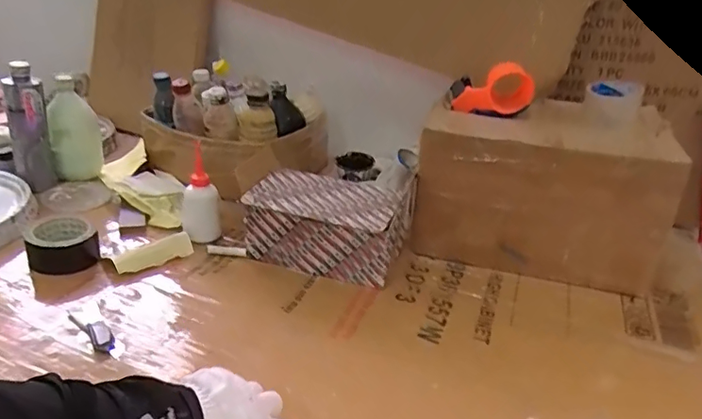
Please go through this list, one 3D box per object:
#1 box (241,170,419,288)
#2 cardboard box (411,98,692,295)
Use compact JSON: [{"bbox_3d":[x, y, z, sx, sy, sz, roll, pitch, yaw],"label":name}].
[{"bbox_3d":[-0.033,0.032,0.858,0.227,0.132,0.165,12,26,15],"label":"box"},{"bbox_3d":[0.310,-0.030,0.899,0.368,0.251,0.228,12,26,15],"label":"cardboard box"}]

